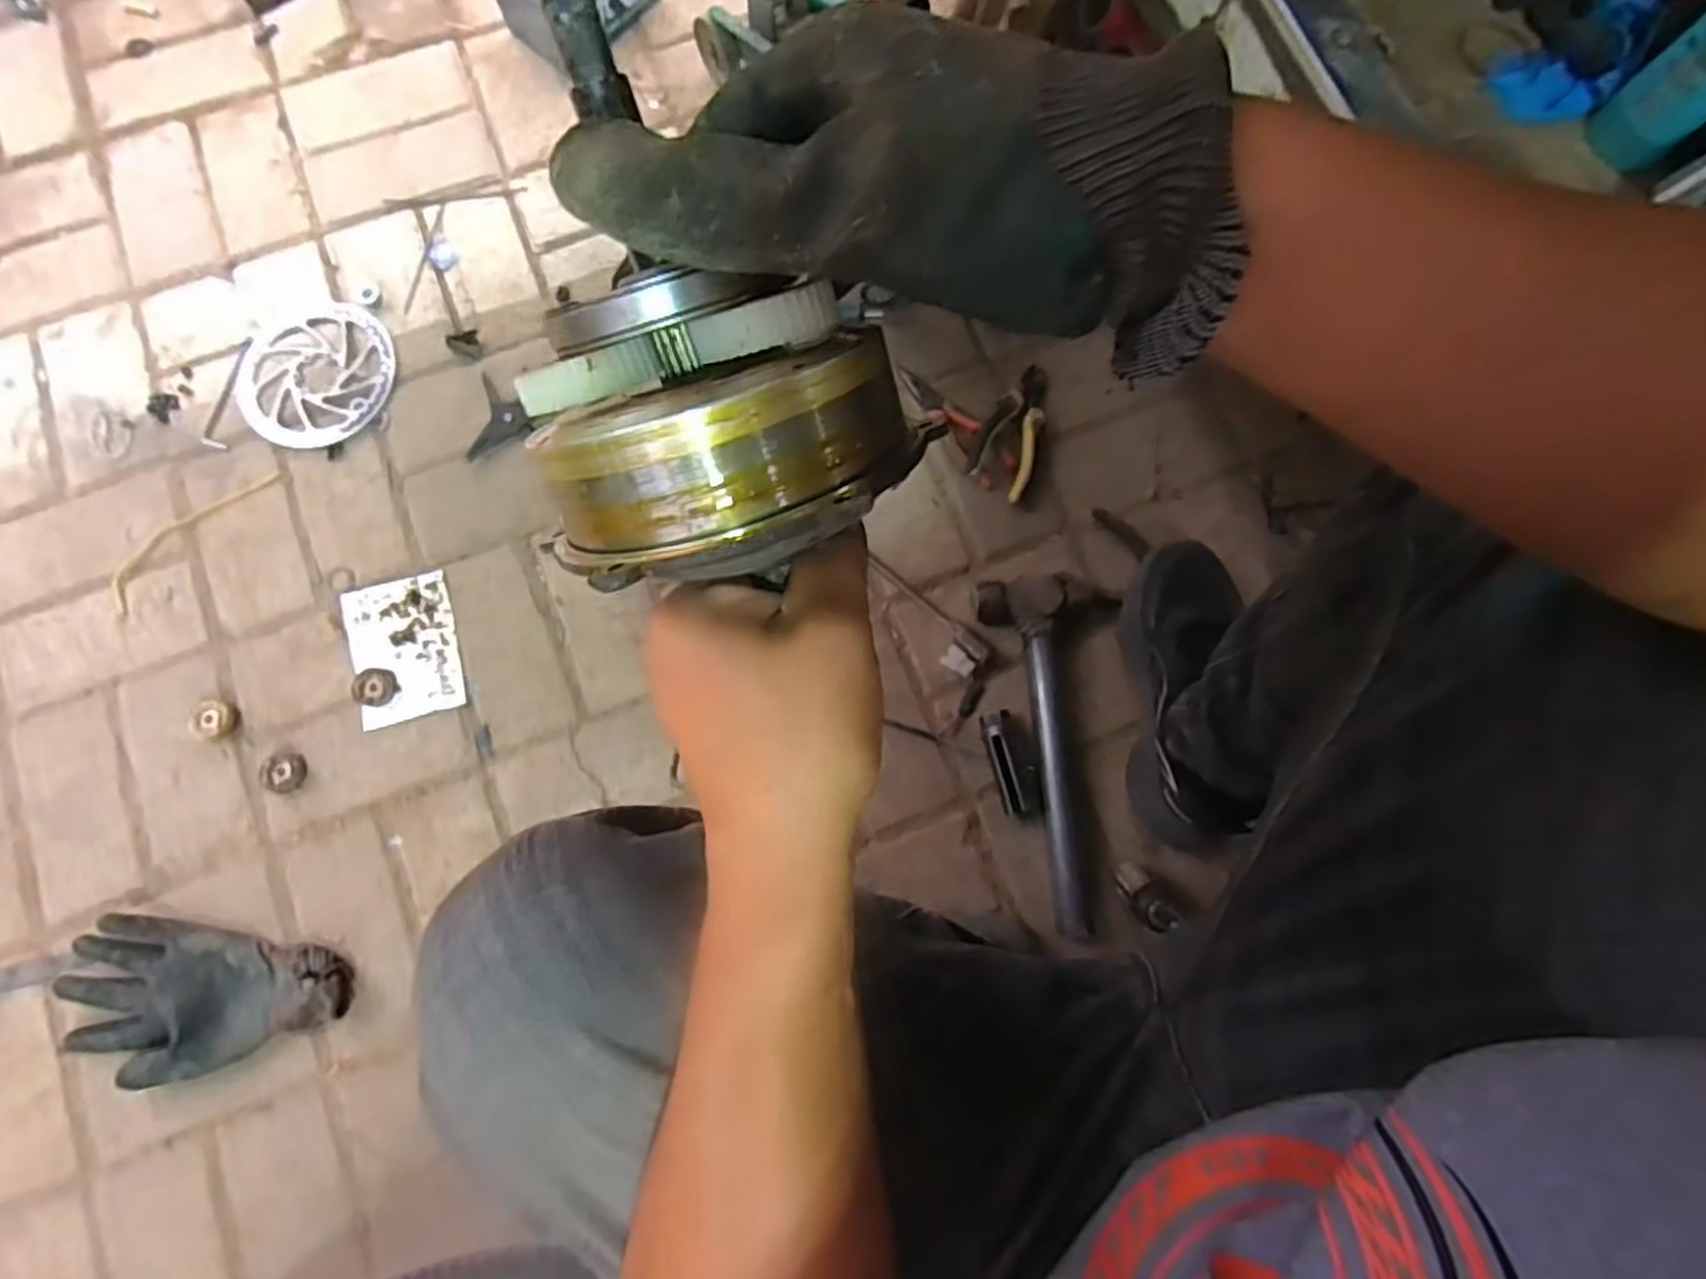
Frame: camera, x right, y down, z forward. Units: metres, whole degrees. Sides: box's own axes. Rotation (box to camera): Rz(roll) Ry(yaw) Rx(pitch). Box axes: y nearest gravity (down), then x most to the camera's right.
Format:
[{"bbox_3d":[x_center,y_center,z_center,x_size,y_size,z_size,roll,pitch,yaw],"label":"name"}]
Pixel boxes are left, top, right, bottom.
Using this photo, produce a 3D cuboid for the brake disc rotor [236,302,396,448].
[{"bbox_3d":[-0.538,-0.266,0.771,0.148,0.007,0.152,0,80,-2],"label":"brake disc rotor"}]

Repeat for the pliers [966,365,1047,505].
[{"bbox_3d":[0.161,-0.210,0.753,0.060,0.031,0.148,24,79,3],"label":"pliers"}]

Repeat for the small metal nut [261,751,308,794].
[{"bbox_3d":[-0.513,0.120,0.695,0.034,0.016,0.036,5,78,-1],"label":"small metal nut"}]

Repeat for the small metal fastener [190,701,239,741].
[{"bbox_3d":[-0.577,0.072,0.694,0.035,0.012,0.034,10,78,1],"label":"small metal fastener"}]

